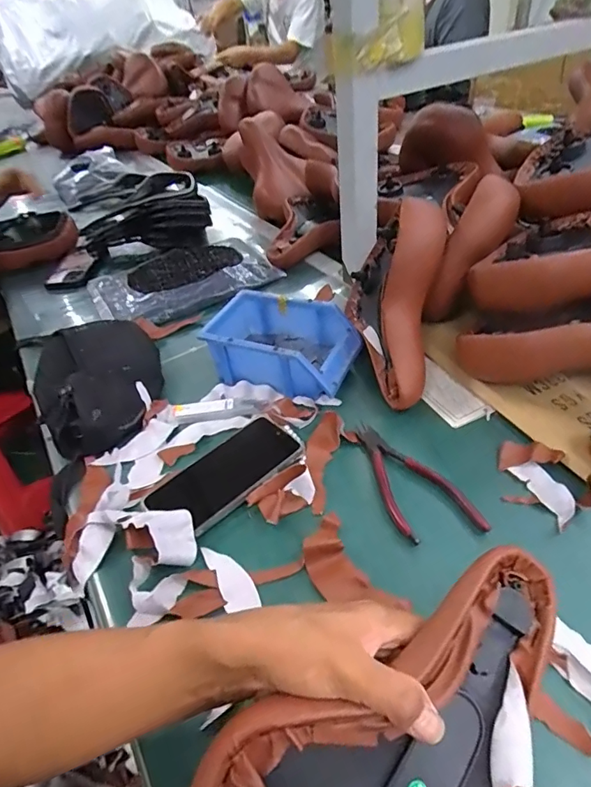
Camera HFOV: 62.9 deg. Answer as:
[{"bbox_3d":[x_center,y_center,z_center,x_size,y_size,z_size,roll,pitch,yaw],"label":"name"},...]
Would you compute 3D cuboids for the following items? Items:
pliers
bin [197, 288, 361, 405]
[{"bbox_3d":[0.106,0.082,0.478,0.066,0.020,0.168,-20,42,-15],"label":"pliers"},{"bbox_3d":[-0.016,-0.063,0.619,0.181,0.071,0.121,15,45,24],"label":"bin"}]

